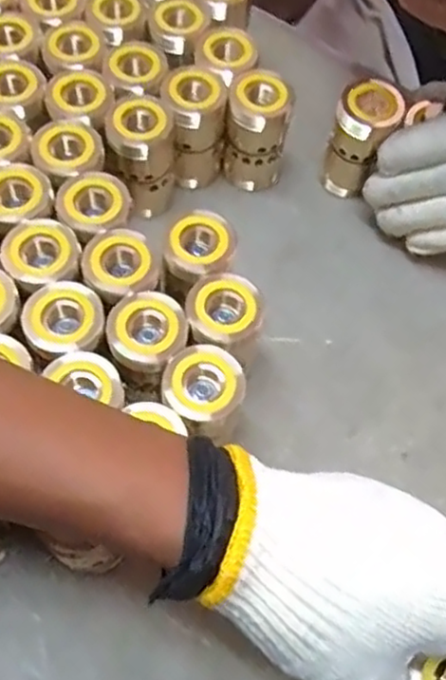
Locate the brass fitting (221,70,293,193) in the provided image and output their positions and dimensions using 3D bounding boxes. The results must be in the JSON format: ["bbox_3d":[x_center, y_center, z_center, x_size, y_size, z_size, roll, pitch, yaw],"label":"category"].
[{"bbox_3d":[0.022,-0.136,0.440,0.038,0.069,0.038,6,63,0],"label":"brass fitting"}]

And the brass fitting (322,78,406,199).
[{"bbox_3d":[0.091,-0.131,0.445,0.038,0.072,0.036,1,63,-2],"label":"brass fitting"}]

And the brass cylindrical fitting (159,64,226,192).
[{"bbox_3d":[-0.019,-0.137,0.438,0.035,0.074,0.039,-13,65,-9],"label":"brass cylindrical fitting"}]

